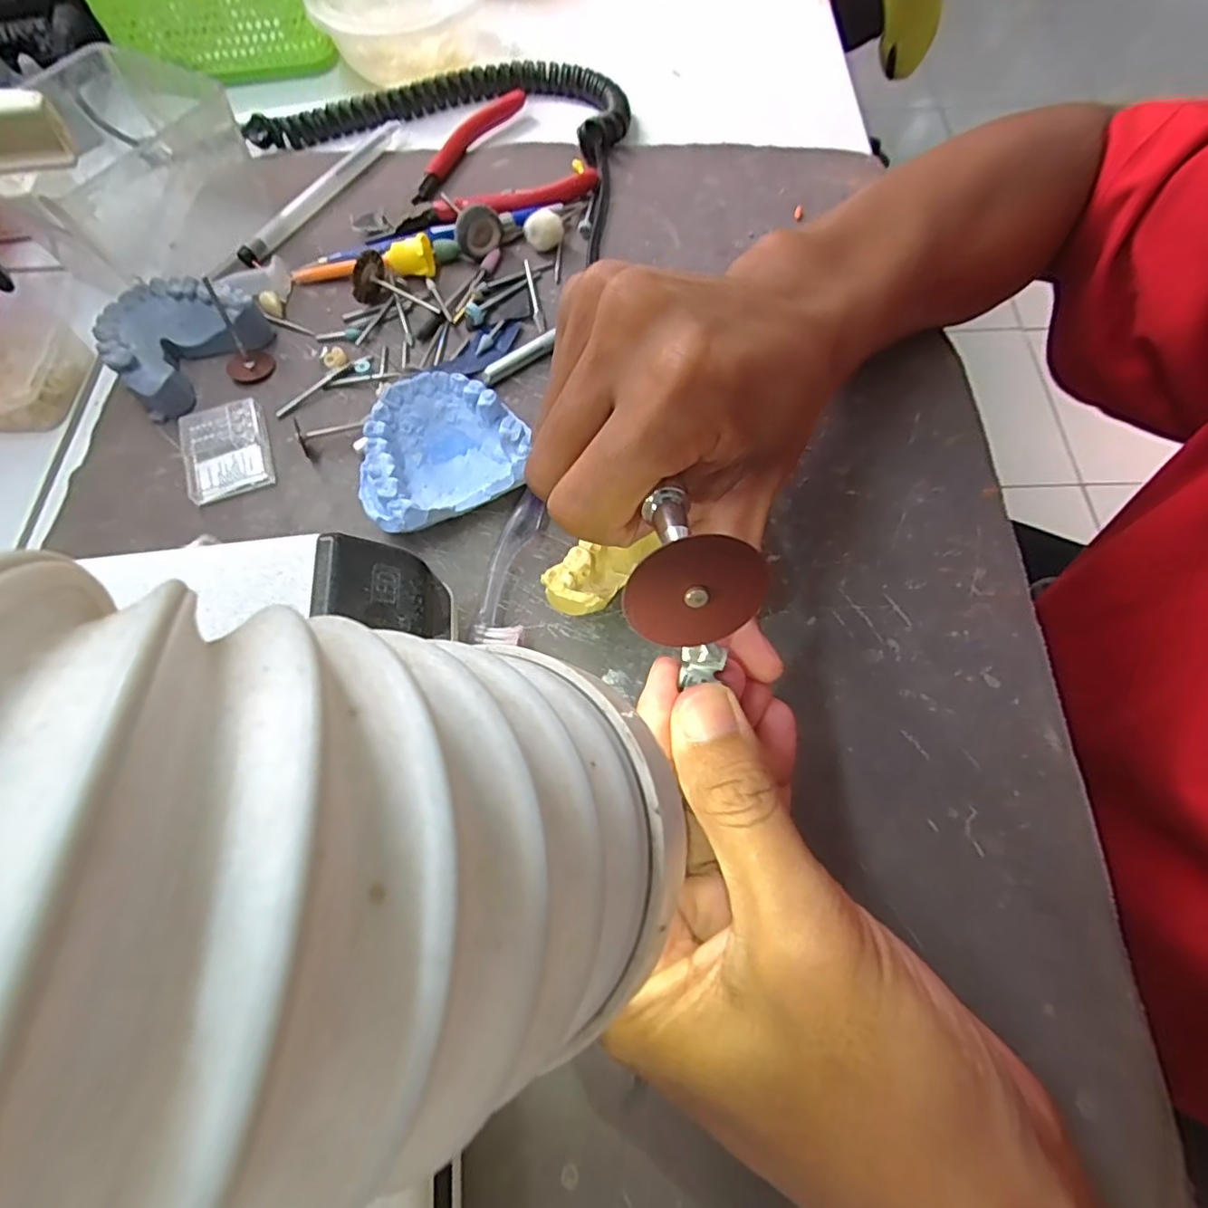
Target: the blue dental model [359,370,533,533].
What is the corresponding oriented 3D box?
[{"bbox_3d":[-0.066,-0.060,0.245,0.066,0.029,0.057,-28,69,-9],"label":"blue dental model"}]

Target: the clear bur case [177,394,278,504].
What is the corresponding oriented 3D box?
[{"bbox_3d":[-0.165,-0.067,0.264,0.035,0.006,0.045,-19,68,-6],"label":"clear bur case"}]

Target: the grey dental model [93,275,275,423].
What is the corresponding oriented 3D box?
[{"bbox_3d":[-0.195,-0.124,0.279,0.053,0.023,0.066,39,74,16],"label":"grey dental model"}]

